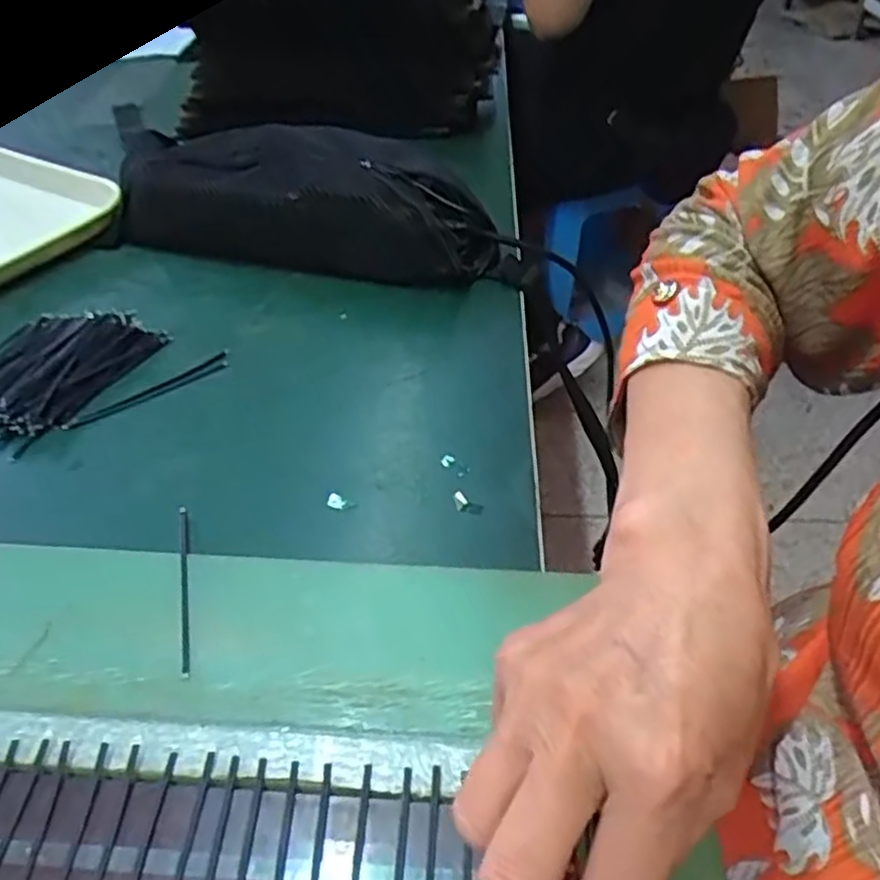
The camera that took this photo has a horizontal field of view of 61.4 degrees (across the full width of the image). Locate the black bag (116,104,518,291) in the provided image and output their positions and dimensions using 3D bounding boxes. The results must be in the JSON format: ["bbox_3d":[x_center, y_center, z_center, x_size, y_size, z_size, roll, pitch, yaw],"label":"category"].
[{"bbox_3d":[-0.084,-0.181,0.540,0.299,0.074,0.135,12,43,11],"label":"black bag"}]

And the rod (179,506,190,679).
[{"bbox_3d":[-0.112,0.064,0.326,0.004,0.007,0.094,-9,43,-12],"label":"rod"}]

